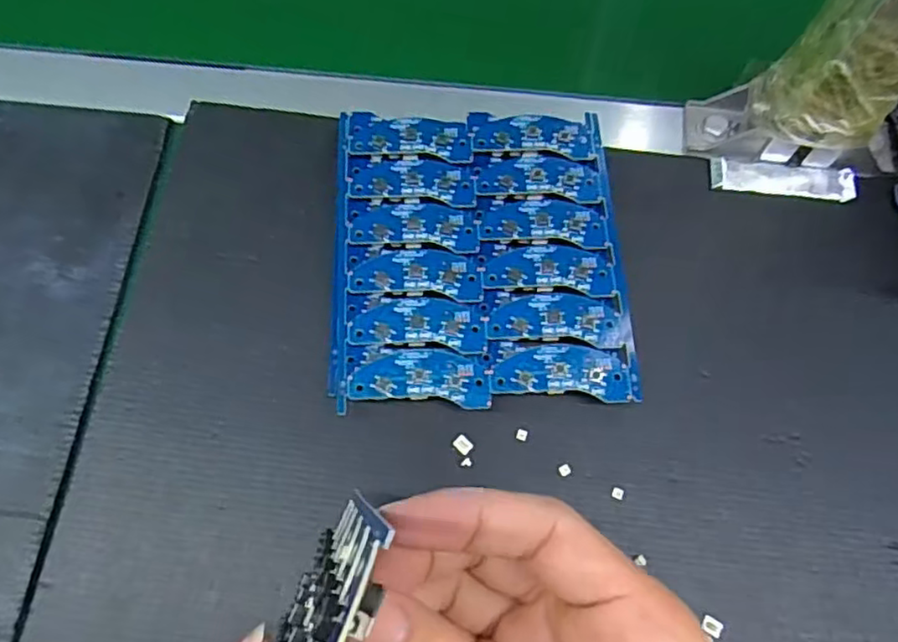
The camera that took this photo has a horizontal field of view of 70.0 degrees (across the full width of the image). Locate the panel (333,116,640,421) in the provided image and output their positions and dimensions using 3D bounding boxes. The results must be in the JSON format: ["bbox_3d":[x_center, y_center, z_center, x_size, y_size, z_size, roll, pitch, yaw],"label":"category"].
[{"bbox_3d":[0.014,-0.034,0.326,0.139,0.020,0.154,-1,69,-1],"label":"panel"}]

